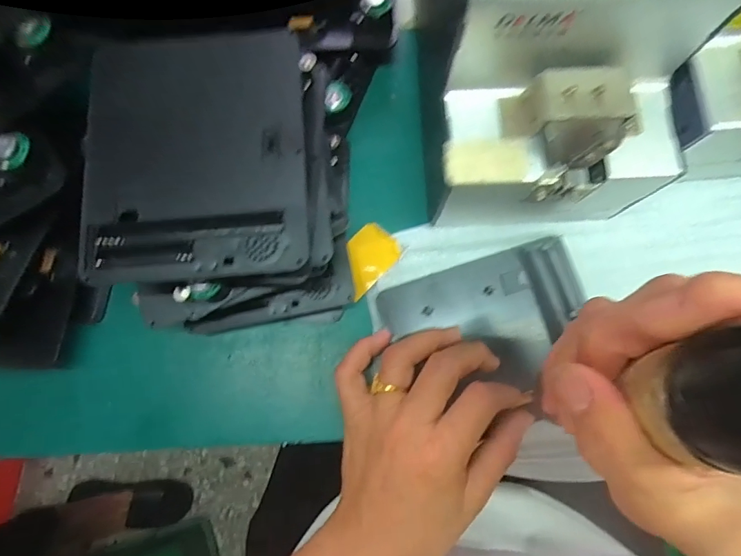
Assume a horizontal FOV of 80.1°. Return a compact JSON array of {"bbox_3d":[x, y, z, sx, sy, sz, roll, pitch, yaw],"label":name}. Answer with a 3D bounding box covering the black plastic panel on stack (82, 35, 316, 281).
[{"bbox_3d":[-0.090,-0.065,0.228,0.110,0.010,0.133,-4,80,-1],"label":"black plastic panel on stack"}]

